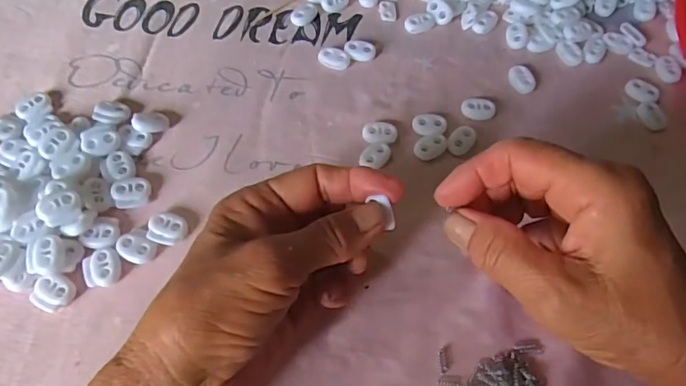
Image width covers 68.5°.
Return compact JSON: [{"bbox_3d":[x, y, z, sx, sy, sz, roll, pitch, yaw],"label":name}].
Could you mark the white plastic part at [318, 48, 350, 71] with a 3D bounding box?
[{"bbox_3d":[-0.006,-0.095,0.355,0.022,0.006,0.014,10,63,4],"label":"white plastic part"}]

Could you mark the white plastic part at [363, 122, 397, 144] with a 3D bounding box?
[{"bbox_3d":[0.024,-0.039,0.327,0.022,0.006,0.016,-1,63,-2],"label":"white plastic part"}]

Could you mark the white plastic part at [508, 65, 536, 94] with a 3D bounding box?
[{"bbox_3d":[0.125,-0.079,0.351,0.015,0.007,0.022,-3,63,-3],"label":"white plastic part"}]

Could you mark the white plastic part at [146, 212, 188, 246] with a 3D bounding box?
[{"bbox_3d":[-0.101,0.021,0.290,0.021,0.005,0.018,10,63,4],"label":"white plastic part"}]

